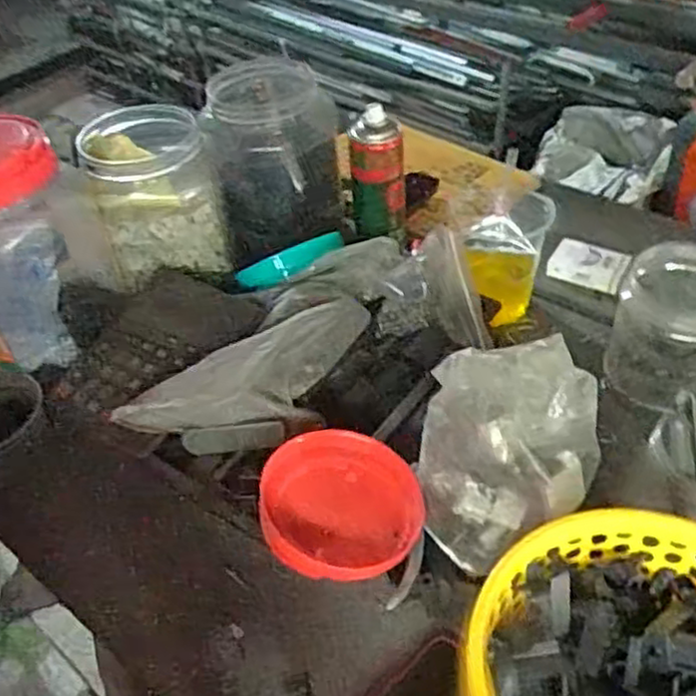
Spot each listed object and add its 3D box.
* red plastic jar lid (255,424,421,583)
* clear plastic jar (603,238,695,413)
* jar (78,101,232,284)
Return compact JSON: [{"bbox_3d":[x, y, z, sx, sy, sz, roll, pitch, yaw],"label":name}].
[{"bbox_3d":[-0.005,0.139,0.644,0.134,0.040,0.134,-4,56,-7],"label":"red plastic jar lid"},{"bbox_3d":[0.333,-0.024,0.757,0.116,0.131,0.130,16,47,22],"label":"clear plastic jar"},{"bbox_3d":[-0.215,-0.171,0.835,0.131,0.148,0.122,-16,44,-10],"label":"jar"}]

